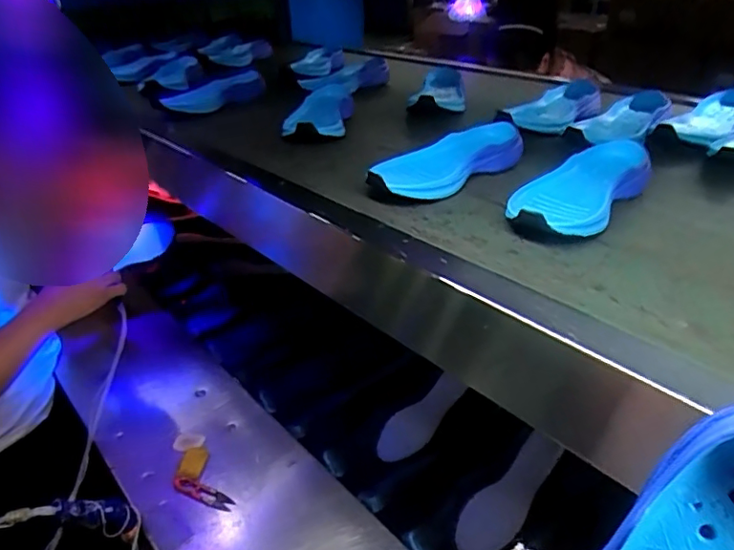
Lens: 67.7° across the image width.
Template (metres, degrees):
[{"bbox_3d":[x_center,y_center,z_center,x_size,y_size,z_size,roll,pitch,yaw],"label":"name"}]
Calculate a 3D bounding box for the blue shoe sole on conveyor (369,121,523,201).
[{"bbox_3d":[0.093,-0.140,0.658,0.211,0.042,0.083,-25,39,-36],"label":"blue shoe sole on conveyor"}]

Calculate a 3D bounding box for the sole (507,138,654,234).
[{"bbox_3d":[0.224,-0.091,0.575,0.092,0.043,0.241,23,37,33],"label":"sole"}]

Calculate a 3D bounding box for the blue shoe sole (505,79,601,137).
[{"bbox_3d":[0.297,-0.263,0.858,0.094,0.035,0.250,22,37,32],"label":"blue shoe sole"}]

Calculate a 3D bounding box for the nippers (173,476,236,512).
[{"bbox_3d":[-0.234,0.313,0.784,0.104,0.007,0.026,15,34,23],"label":"nippers"}]

